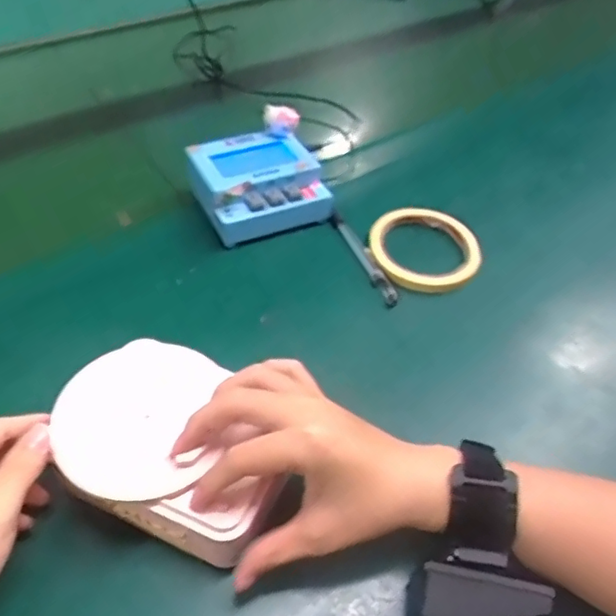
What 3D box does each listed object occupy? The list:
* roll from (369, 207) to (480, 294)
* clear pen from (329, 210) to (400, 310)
[{"bbox_3d":[0.101,-0.052,0.516,0.093,0.017,0.091,6,48,2],"label":"roll"},{"bbox_3d":[0.046,-0.044,0.512,0.010,0.012,0.109,-17,51,-18],"label":"clear pen"}]

